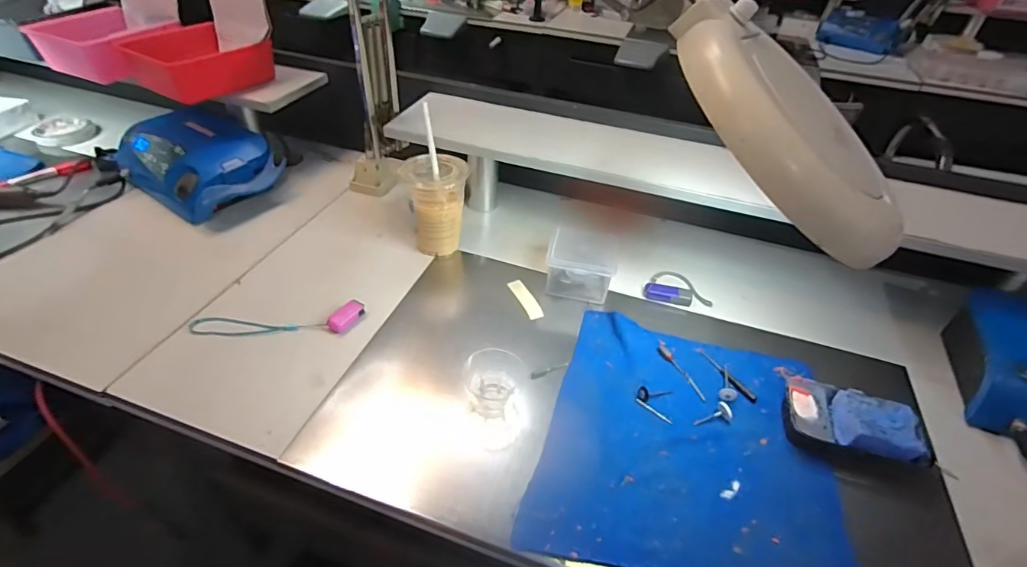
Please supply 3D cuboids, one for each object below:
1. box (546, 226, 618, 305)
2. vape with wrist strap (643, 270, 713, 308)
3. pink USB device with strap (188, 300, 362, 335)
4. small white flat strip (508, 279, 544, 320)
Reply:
[{"bbox_3d":[0.091,-0.024,0.665,0.089,0.065,0.072,15,42,11],"label":"box"},{"bbox_3d":[0.230,0.007,0.685,0.089,0.021,0.071,18,43,14],"label":"vape with wrist strap"},{"bbox_3d":[-0.280,0.045,0.587,0.194,0.012,0.047,-4,42,-11],"label":"pink USB device with strap"},{"bbox_3d":[0.015,0.021,0.647,0.024,0.012,0.067,-14,45,-21],"label":"small white flat strip"}]

